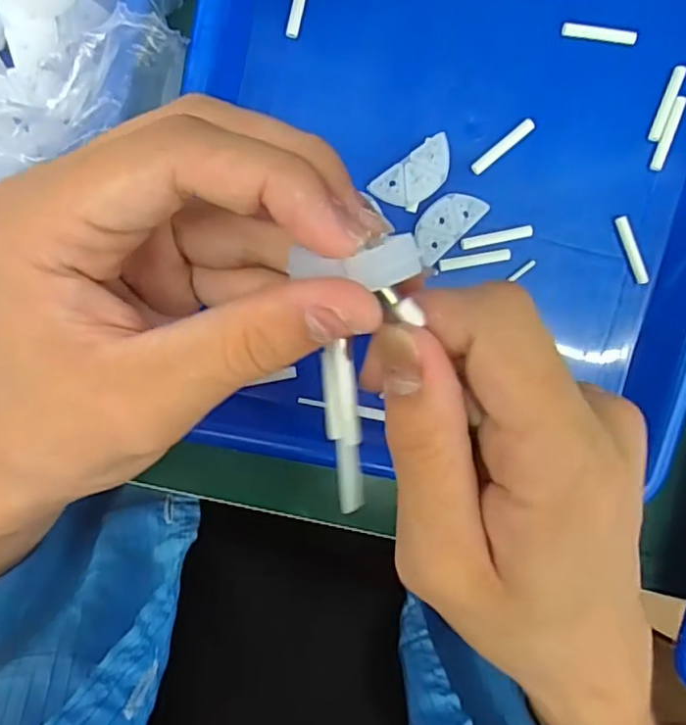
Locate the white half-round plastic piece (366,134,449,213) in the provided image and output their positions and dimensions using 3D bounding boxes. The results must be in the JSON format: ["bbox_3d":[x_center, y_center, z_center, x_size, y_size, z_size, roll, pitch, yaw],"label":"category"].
[{"bbox_3d":[0.033,-0.083,0.277,0.037,0.012,0.020,-38,99,2],"label":"white half-round plastic piece"}]

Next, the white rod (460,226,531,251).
[{"bbox_3d":[0.072,-0.058,0.287,0.034,0.004,0.006,-12,99,-2],"label":"white rod"}]

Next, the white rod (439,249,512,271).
[{"bbox_3d":[0.062,-0.048,0.288,0.034,0.004,0.006,-10,99,-3],"label":"white rod"}]

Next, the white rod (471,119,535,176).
[{"bbox_3d":[0.074,-0.099,0.282,0.034,0.004,0.006,-41,99,2],"label":"white rod"}]

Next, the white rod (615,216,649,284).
[{"bbox_3d":[0.139,-0.054,0.294,0.006,0.004,0.034,-23,99,-1],"label":"white rod"}]

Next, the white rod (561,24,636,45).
[{"bbox_3d":[0.116,-0.149,0.277,0.033,0.004,0.006,6,98,-5],"label":"white rod"}]

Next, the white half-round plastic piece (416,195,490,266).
[{"bbox_3d":[0.047,-0.065,0.283,0.038,0.005,0.021,-43,99,3],"label":"white half-round plastic piece"}]

